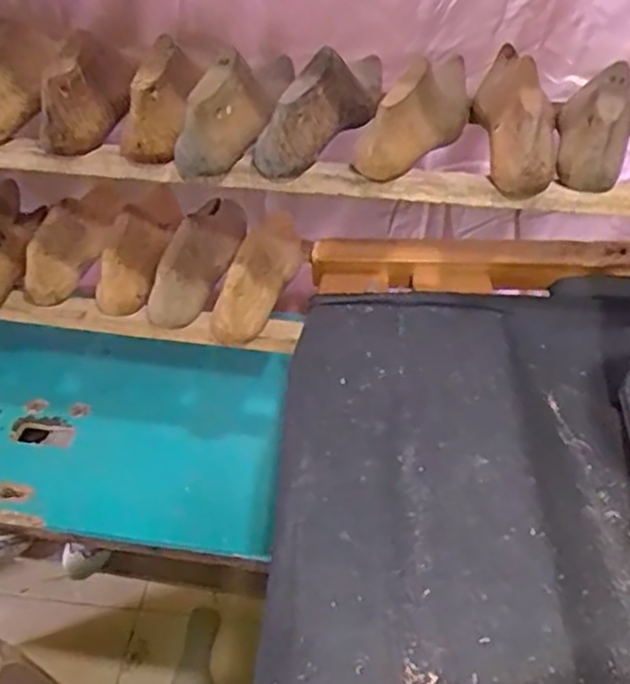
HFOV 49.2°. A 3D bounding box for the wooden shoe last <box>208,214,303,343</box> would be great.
[{"bbox_3d":[-0.057,-0.106,0.814,0.063,0.076,0.249,9,45,9],"label":"wooden shoe last"}]

